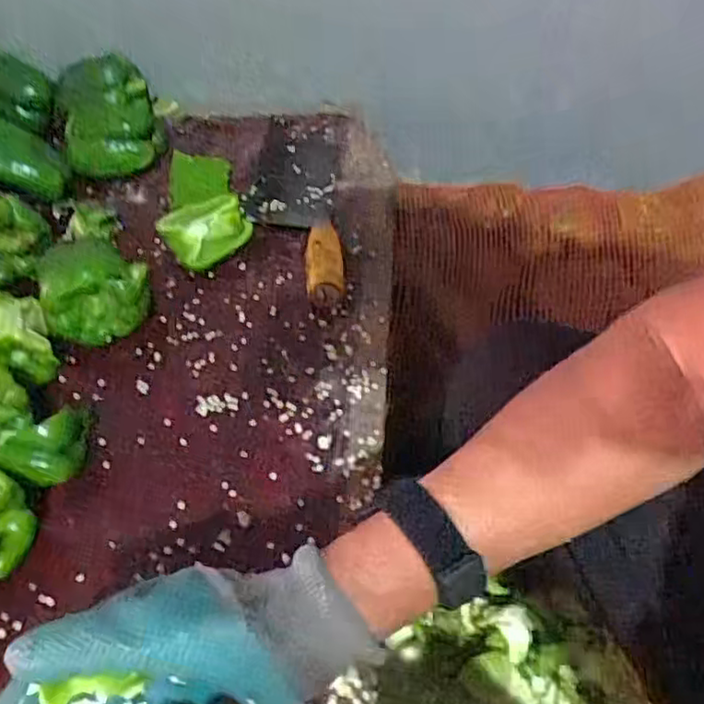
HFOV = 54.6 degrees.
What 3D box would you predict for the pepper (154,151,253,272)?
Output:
[{"bbox_3d":[-0.147,-0.139,0.657,0.076,0.039,0.138,-16,49,-9],"label":"pepper"}]

